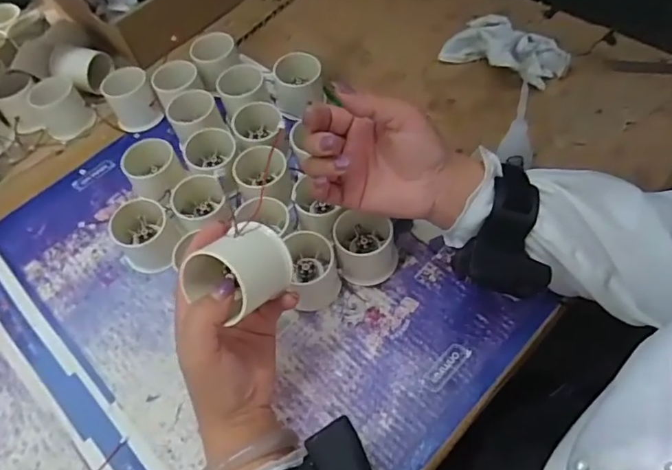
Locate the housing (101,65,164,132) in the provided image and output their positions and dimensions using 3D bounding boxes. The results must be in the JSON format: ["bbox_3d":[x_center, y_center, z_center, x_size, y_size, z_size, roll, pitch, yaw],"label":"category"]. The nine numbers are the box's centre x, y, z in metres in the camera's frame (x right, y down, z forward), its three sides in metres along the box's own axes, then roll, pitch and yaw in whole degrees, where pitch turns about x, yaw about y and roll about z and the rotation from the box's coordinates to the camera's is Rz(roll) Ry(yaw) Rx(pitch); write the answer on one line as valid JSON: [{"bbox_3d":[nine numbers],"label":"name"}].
[{"bbox_3d":[-0.231,-0.153,0.587,0.052,0.050,0.047,-29,60,-11],"label":"housing"}]

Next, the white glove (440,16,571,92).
[{"bbox_3d":[0.193,-0.210,0.578,0.129,0.045,0.086,36,69,25],"label":"white glove"}]

